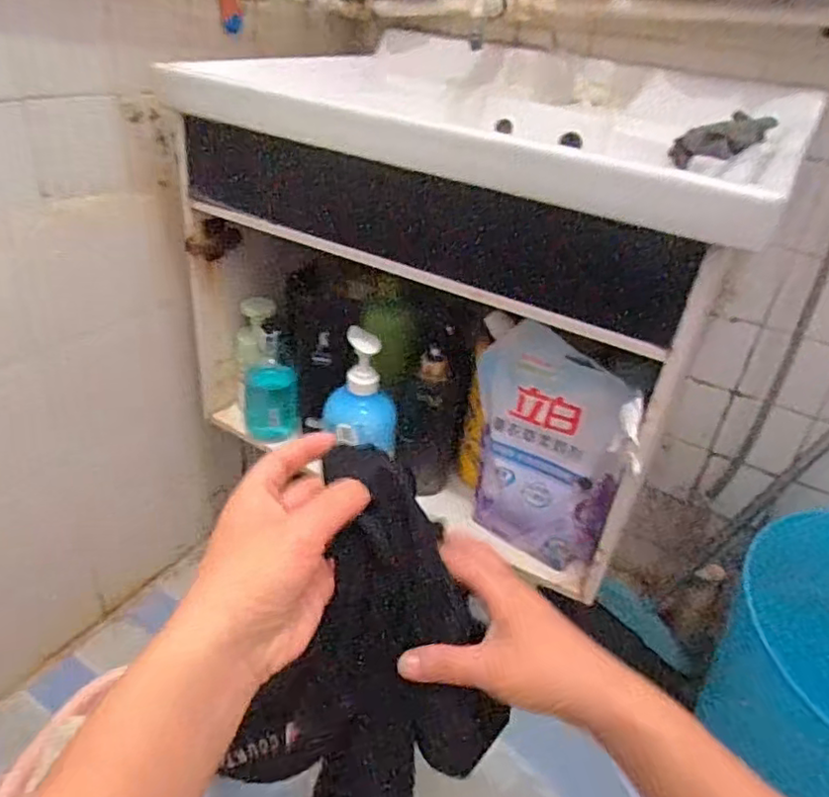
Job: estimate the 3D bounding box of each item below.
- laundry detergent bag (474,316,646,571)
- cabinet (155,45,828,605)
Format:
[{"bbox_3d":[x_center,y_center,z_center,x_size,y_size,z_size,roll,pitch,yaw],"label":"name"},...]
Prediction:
[{"bbox_3d":[0.136,0.055,0.658,0.063,0.230,0.207,-19,40,-35],"label":"laundry detergent bag"},{"bbox_3d":[0.070,-0.141,0.802,0.603,0.437,0.434,22,35,24],"label":"cabinet"}]

